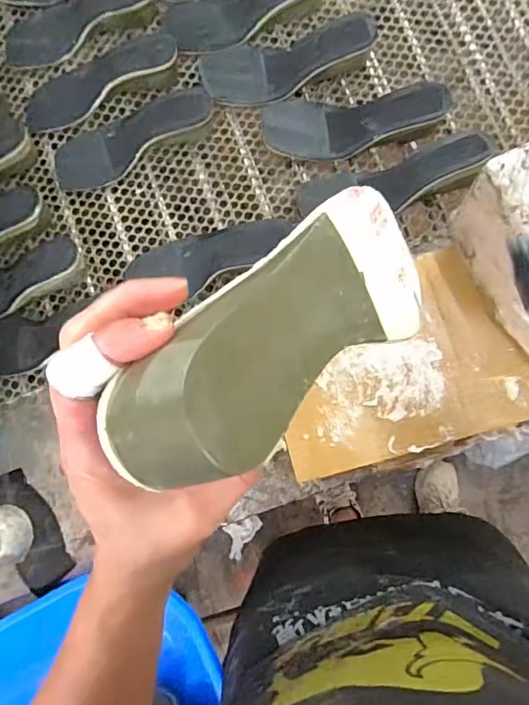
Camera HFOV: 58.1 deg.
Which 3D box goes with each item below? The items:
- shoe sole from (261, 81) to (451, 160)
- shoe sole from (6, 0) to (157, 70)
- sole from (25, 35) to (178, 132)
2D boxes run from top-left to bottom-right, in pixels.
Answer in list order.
[{"bbox_3d":[0.110,-0.290,0.602,0.225,0.042,0.085,6,85,8],"label":"shoe sole"},{"bbox_3d":[-0.268,-0.479,0.683,0.228,0.030,0.094,-17,82,6],"label":"shoe sole"},{"bbox_3d":[-0.231,-0.381,0.658,0.230,0.037,0.082,-20,82,5],"label":"sole"}]

